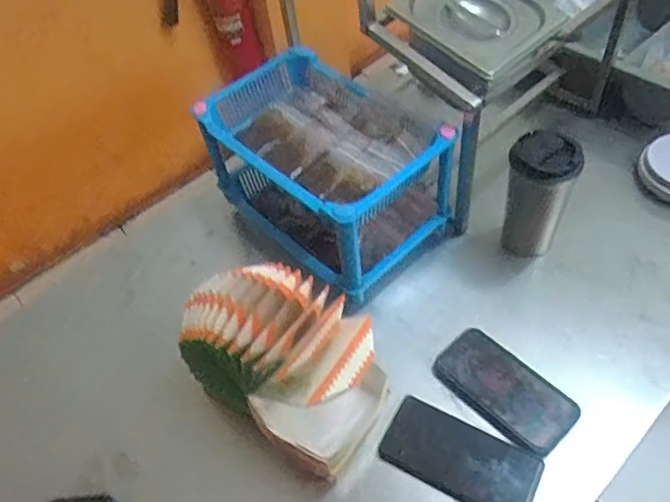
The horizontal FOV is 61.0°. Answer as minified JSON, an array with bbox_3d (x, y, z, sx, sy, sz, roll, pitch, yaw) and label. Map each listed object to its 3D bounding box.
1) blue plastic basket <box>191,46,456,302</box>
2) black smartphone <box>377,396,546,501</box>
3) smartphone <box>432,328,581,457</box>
[{"bbox_3d":[-0.011,-0.105,0.787,0.289,0.188,0.189,35,63,28],"label":"blue plastic basket"},{"bbox_3d":[0.140,0.232,0.640,0.167,0.008,0.082,22,58,21],"label":"black smartphone"},{"bbox_3d":[0.203,0.163,0.680,0.160,0.014,0.085,36,64,28],"label":"smartphone"}]

